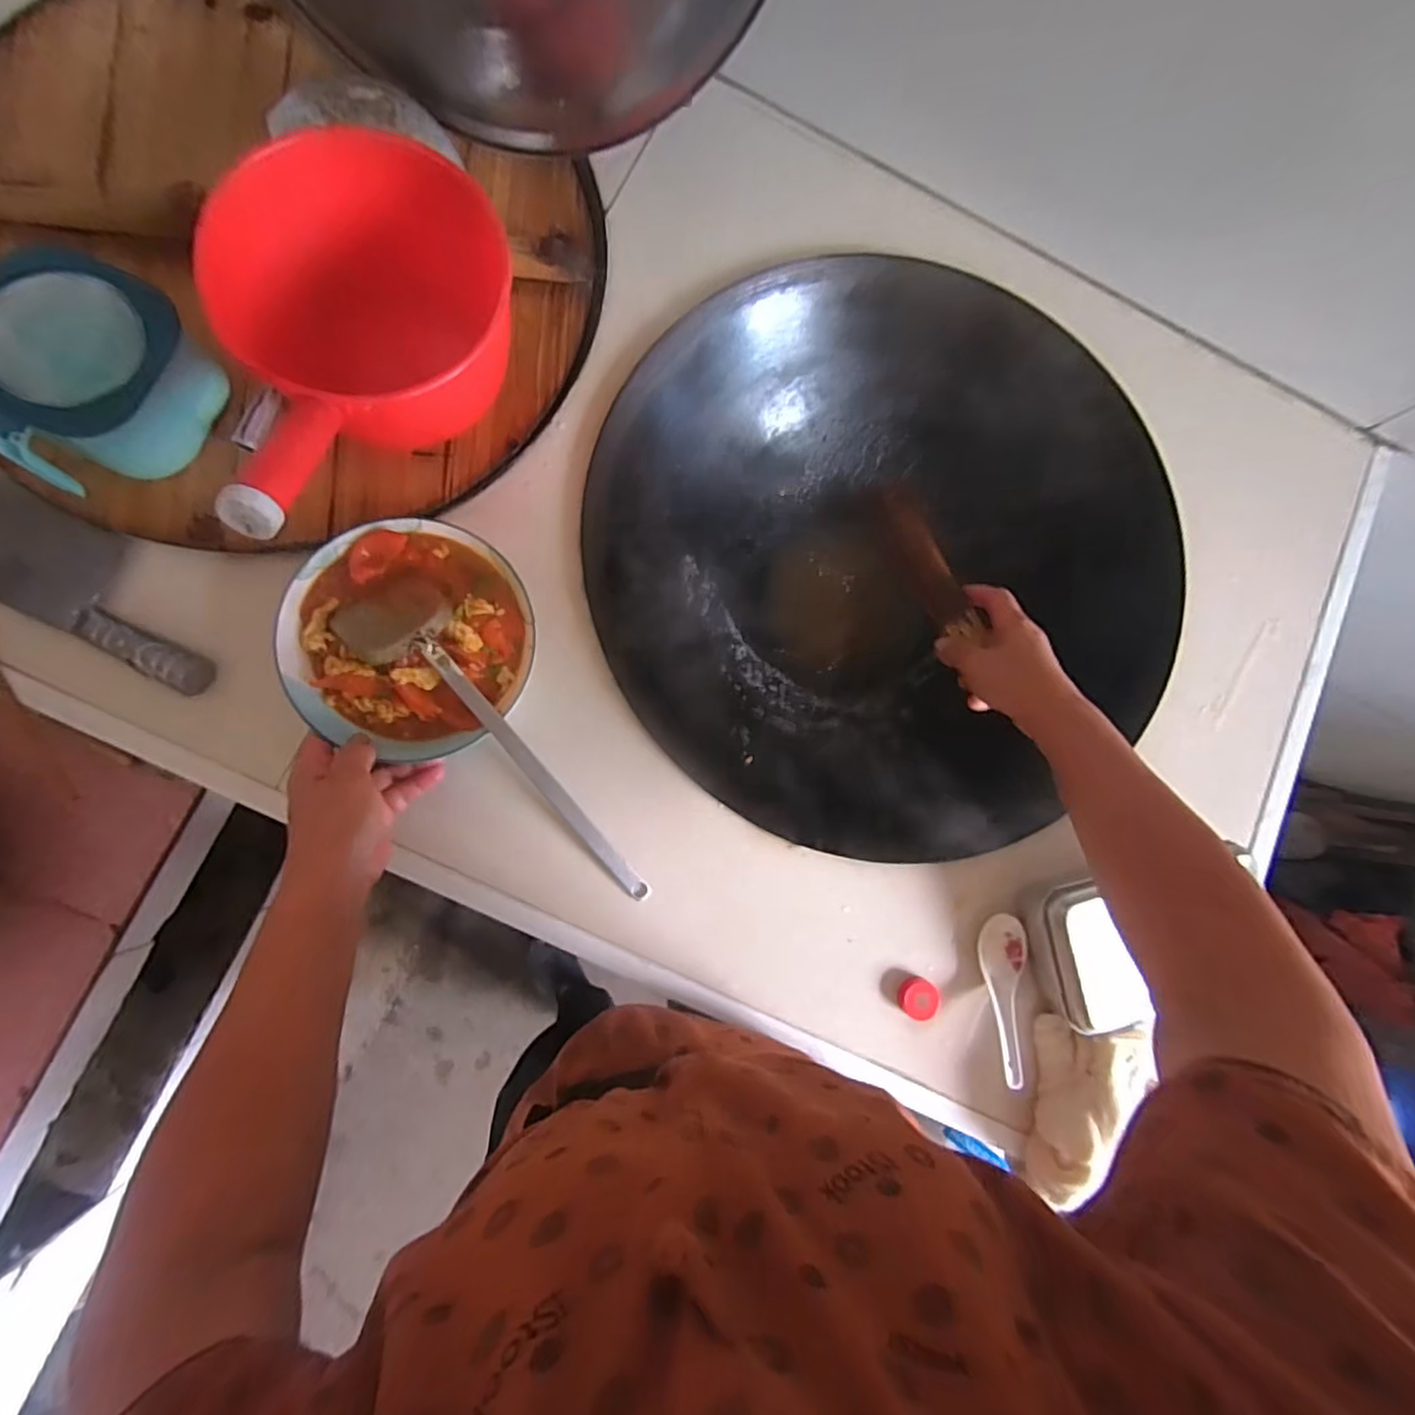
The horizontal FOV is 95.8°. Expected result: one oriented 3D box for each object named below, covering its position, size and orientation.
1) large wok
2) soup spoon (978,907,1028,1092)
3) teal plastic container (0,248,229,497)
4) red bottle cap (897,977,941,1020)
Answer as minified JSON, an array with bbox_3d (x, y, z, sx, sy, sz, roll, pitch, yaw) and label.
[{"bbox_3d":[0.152,-0.157,0.617,0.508,0.197,0.494,1,83,-6],"label":"large wok"},{"bbox_3d":[0.244,0.236,0.522,0.034,0.023,0.126,11,63,-6],"label":"soup spoon"},{"bbox_3d":[-0.445,-0.234,0.456,0.120,0.087,0.152,29,82,-3],"label":"teal plastic container"},{"bbox_3d":[0.174,0.238,0.524,0.033,0.012,0.031,0,86,-7],"label":"red bottle cap"}]

